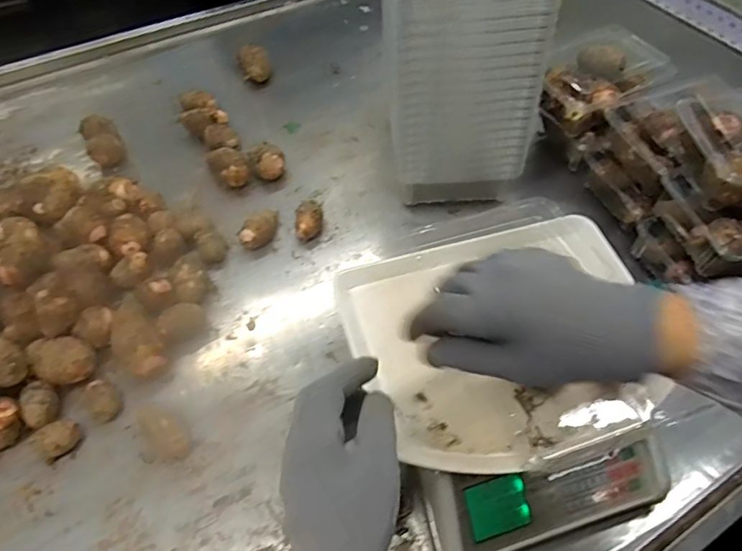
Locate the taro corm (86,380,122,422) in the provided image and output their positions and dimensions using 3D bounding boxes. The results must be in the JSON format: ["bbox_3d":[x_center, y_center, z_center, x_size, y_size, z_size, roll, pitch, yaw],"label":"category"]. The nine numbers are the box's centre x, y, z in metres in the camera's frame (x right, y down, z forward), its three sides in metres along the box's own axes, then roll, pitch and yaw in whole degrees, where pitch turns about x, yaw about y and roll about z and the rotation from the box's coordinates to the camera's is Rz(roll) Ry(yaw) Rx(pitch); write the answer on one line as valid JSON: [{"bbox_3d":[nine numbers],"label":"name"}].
[{"bbox_3d":[-0.288,0.137,0.553,0.028,0.028,0.041,-18,58,-12],"label":"taro corm"}]

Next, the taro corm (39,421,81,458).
[{"bbox_3d":[-0.323,0.173,0.537,0.033,0.030,0.037,28,60,17],"label":"taro corm"}]

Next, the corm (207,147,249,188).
[{"bbox_3d":[-0.207,-0.153,0.751,0.048,0.054,0.055,-23,59,-15],"label":"corm"}]

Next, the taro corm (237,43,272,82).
[{"bbox_3d":[-0.207,-0.374,0.906,0.048,0.054,0.072,-17,57,-11],"label":"taro corm"}]

